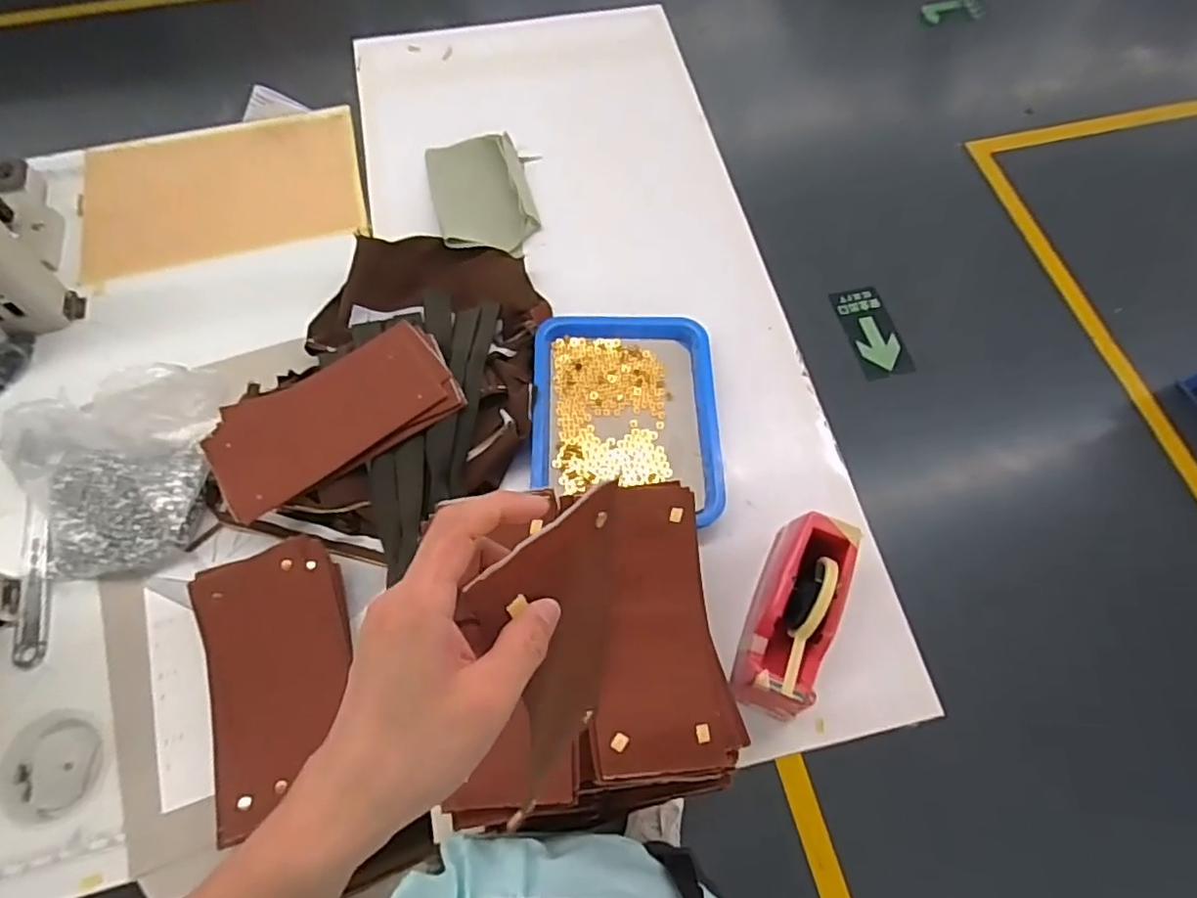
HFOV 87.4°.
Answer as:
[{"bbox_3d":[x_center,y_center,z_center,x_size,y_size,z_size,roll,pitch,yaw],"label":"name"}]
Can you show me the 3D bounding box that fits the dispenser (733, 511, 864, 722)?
[{"bbox_3d":[0.205,0.170,0.650,0.077,0.102,0.195,21,68,7],"label":"dispenser"}]

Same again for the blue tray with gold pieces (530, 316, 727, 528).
[{"bbox_3d":[0.033,-0.048,0.776,0.221,0.032,0.267,0,67,-2],"label":"blue tray with gold pieces"}]

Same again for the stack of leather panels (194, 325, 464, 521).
[{"bbox_3d":[-0.305,-0.040,0.722,0.275,0.023,0.136,-30,71,-14],"label":"stack of leather panels"}]

